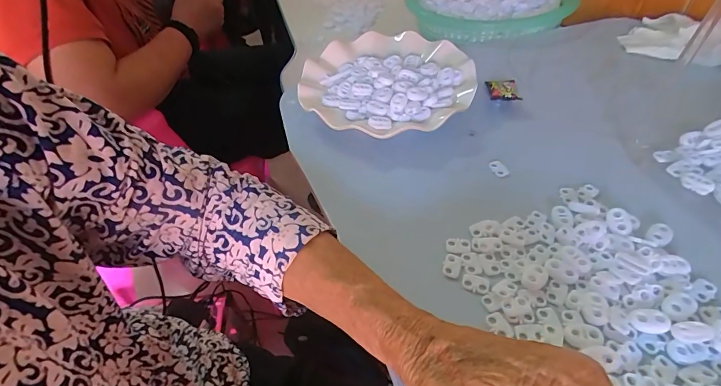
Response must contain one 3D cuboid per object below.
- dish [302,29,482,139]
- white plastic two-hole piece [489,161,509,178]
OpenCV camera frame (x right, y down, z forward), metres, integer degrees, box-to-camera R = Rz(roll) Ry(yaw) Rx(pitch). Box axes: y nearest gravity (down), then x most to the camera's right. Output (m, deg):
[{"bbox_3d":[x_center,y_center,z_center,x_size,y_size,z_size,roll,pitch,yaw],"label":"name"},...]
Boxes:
[{"bbox_3d":[0.027,-0.118,0.424,0.176,0.032,0.179,-4,44,4],"label":"dish"},{"bbox_3d":[0.123,-0.021,0.352,0.010,0.006,0.019,-24,46,-17],"label":"white plastic two-hole piece"}]

